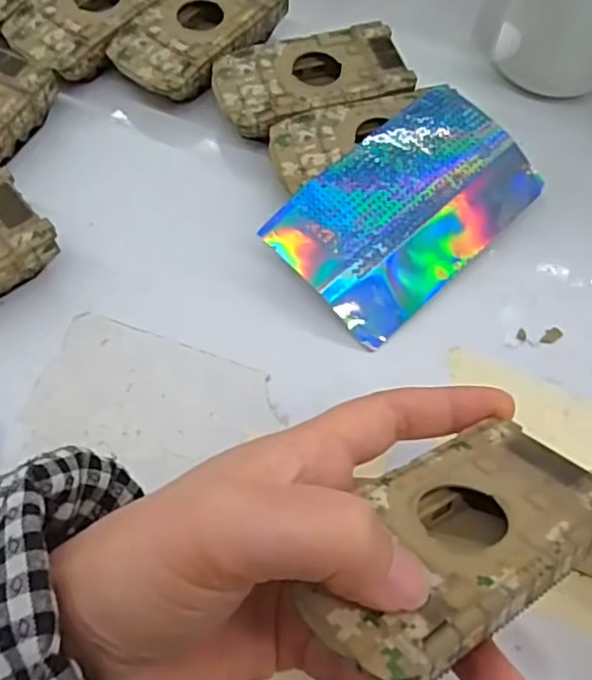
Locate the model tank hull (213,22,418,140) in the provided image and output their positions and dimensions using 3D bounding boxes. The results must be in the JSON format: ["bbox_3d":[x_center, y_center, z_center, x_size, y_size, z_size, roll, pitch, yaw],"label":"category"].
[{"bbox_3d":[0.008,-0.130,0.334,0.095,0.026,0.052,-16,66,-10],"label":"model tank hull"}]

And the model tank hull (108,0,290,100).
[{"bbox_3d":[-0.051,-0.163,0.347,0.052,0.025,0.095,34,68,13],"label":"model tank hull"}]

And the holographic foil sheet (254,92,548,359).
[{"bbox_3d":[0.051,-0.060,0.300,0.075,0.027,0.122,42,69,16],"label":"holographic foil sheet"}]

